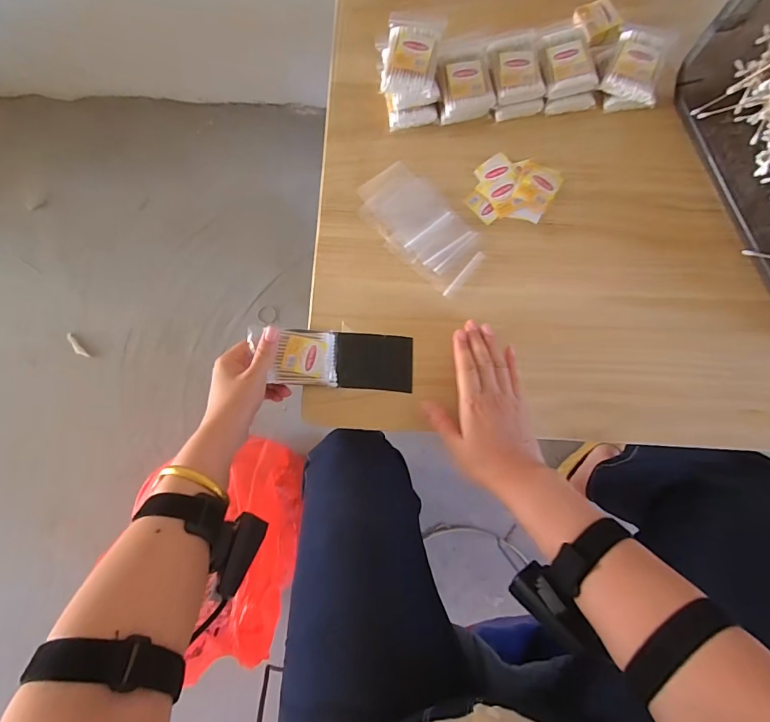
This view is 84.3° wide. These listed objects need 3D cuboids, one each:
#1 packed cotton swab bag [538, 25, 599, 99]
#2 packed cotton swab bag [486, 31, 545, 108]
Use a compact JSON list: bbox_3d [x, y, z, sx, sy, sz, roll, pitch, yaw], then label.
[{"bbox_3d":[0.212,-0.353,0.498,0.058,0.015,0.080,-10,85,4],"label":"packed cotton swab bag"},{"bbox_3d":[0.153,-0.346,0.500,0.059,0.014,0.085,-10,80,-1],"label":"packed cotton swab bag"}]

